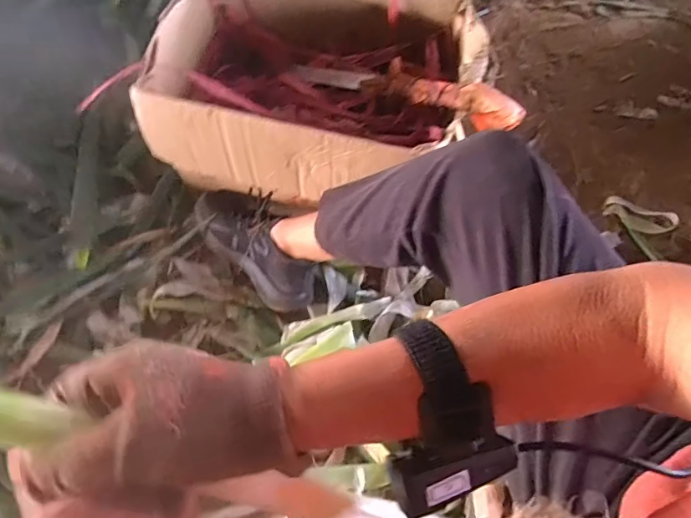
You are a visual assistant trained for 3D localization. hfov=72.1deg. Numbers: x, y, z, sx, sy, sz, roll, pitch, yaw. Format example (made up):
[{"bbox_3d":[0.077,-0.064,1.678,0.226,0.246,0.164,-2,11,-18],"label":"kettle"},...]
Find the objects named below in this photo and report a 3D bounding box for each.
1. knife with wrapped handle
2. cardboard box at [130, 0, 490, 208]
[{"bbox_3d":[0.066,-0.248,0.684,0.385,0.053,0.048,26,65,33],"label":"knife with wrapped handle"},{"bbox_3d":[-0.044,-0.269,0.706,0.448,0.163,0.382,14,67,9],"label":"cardboard box"}]

